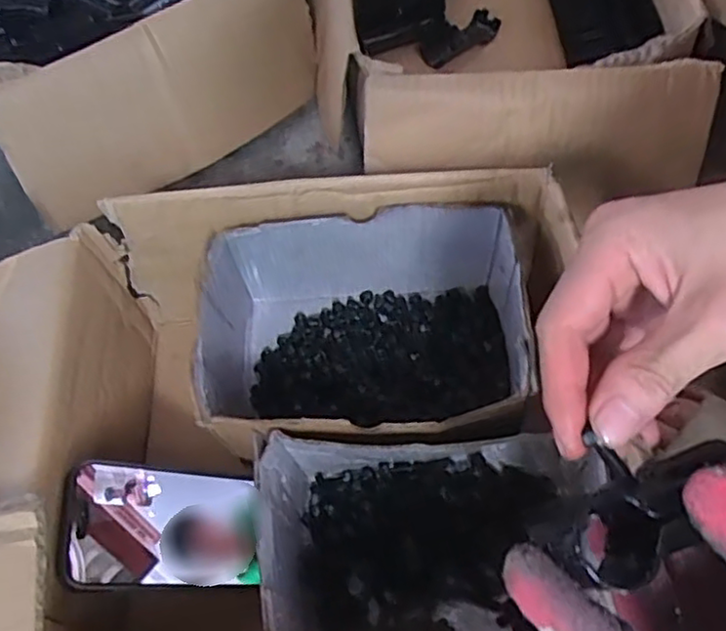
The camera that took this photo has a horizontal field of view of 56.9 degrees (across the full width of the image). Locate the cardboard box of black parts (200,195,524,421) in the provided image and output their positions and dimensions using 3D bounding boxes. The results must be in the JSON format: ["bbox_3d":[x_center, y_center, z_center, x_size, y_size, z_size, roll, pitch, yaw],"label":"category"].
[{"bbox_3d":[-0.005,0.017,0.464,0.217,0.100,0.154,-1,58,4],"label":"cardboard box of black parts"}]

